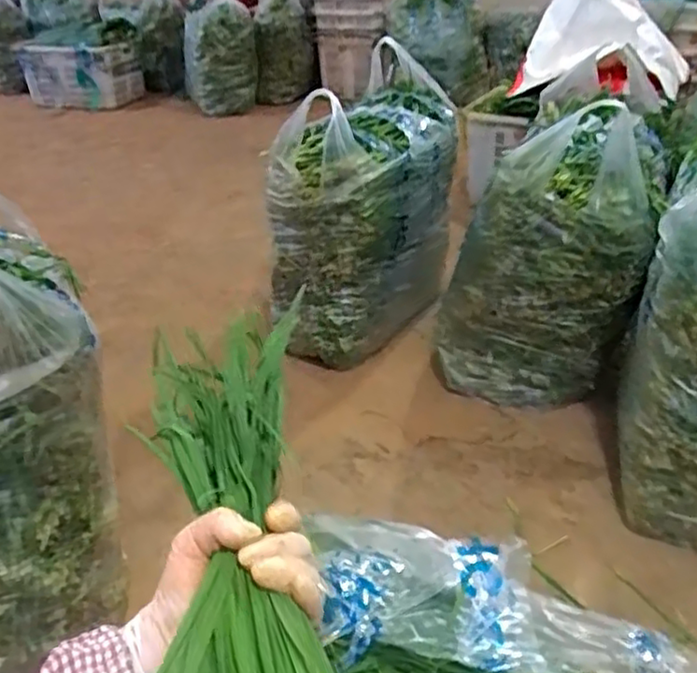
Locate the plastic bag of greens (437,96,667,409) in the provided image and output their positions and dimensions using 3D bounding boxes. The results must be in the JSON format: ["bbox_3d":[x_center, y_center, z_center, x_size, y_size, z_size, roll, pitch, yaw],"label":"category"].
[{"bbox_3d":[0.419,-0.156,1.438,0.398,0.607,0.285,14,35,25],"label":"plastic bag of greens"}]

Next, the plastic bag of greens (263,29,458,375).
[{"bbox_3d":[0.047,-0.307,1.715,0.402,0.622,0.522,6,33,14],"label":"plastic bag of greens"}]

